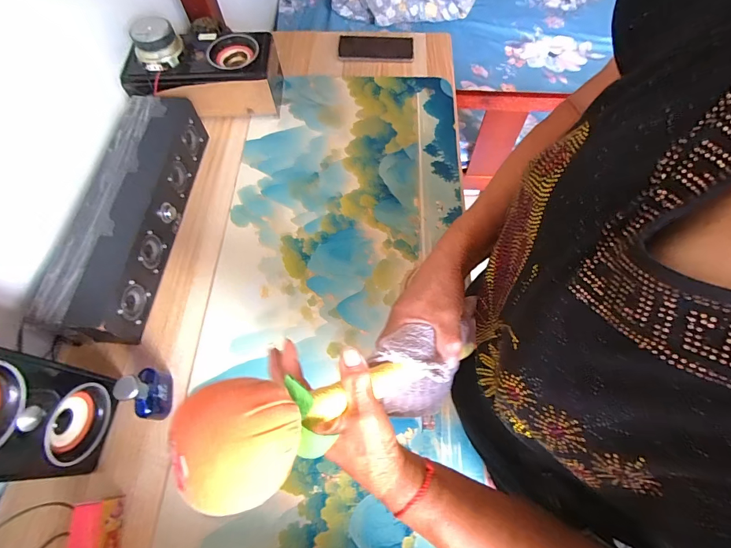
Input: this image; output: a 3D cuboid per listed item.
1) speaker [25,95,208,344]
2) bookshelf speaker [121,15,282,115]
[{"bbox_3d":[-0.361,-0.102,0.576,0.117,0.089,0.402,5,65,3],"label":"speaker"},{"bbox_3d":[-0.288,-0.372,0.665,0.245,0.131,0.122,-3,65,0],"label":"bookshelf speaker"}]

